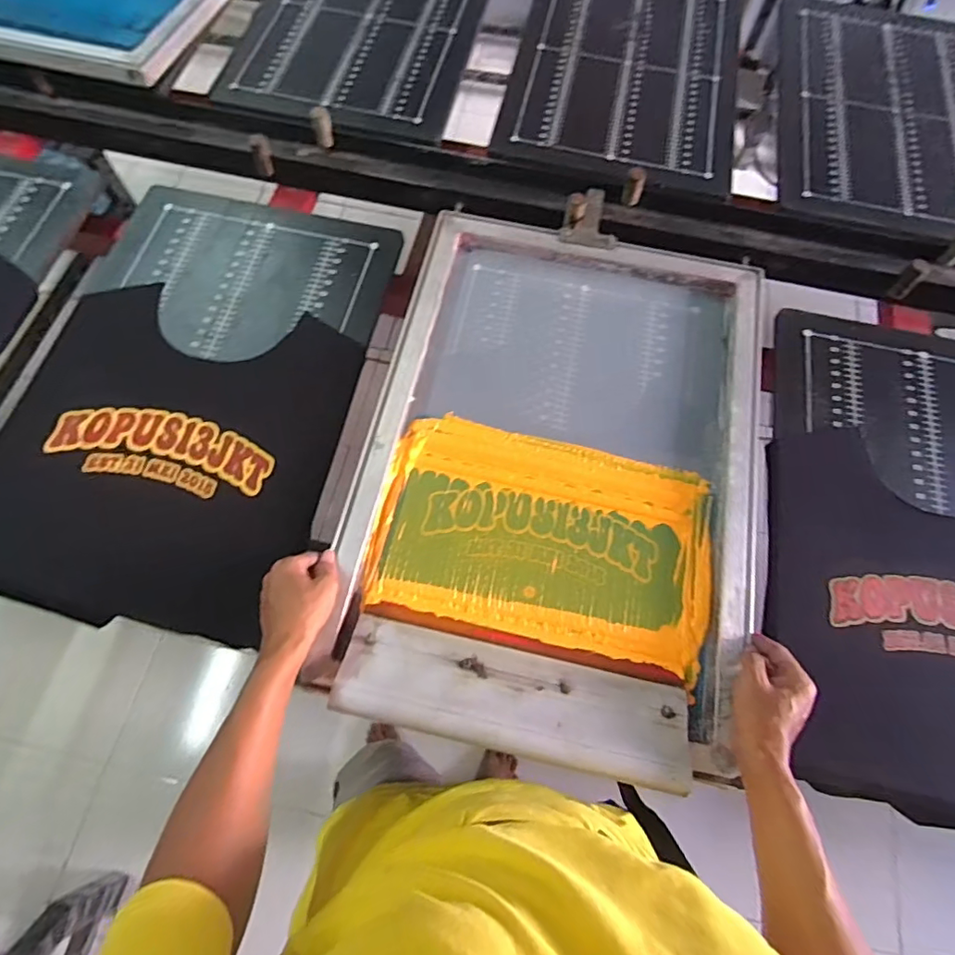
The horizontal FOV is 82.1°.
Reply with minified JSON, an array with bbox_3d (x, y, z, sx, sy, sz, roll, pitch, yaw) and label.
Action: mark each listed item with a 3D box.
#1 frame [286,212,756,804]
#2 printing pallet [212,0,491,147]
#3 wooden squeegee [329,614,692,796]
[{"bbox_3d":[0.101,-0.033,0.663,0.457,0.071,0.662,12,69,3],"label":"frame"},{"bbox_3d":[-0.200,-0.835,1.006,0.399,0.029,0.613,13,69,3],"label":"printing pallet"},{"bbox_3d":[0.036,0.224,0.551,0.343,0.025,0.102,12,47,3],"label":"wooden squeegee"}]

